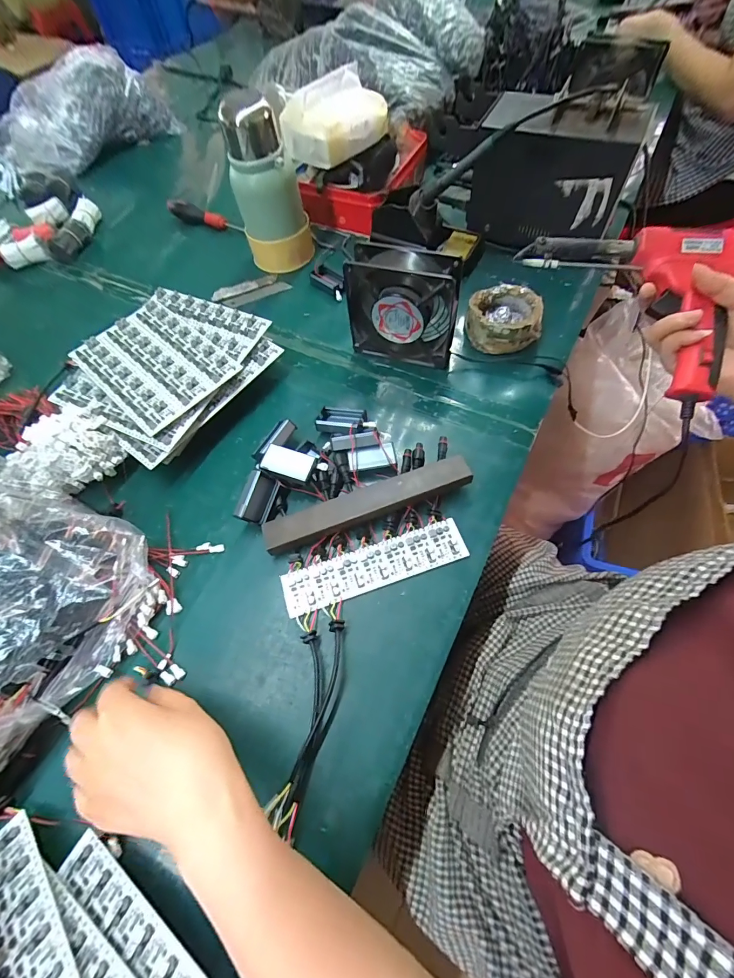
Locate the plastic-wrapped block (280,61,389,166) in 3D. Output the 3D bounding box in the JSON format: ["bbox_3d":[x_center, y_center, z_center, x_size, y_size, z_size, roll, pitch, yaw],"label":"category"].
[{"bbox_3d":[-0.047,-0.544,0.571,0.081,0.066,0.142,39,71,20],"label":"plastic-wrapped block"}]

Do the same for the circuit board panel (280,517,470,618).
[{"bbox_3d":[0.007,0.072,0.371,0.173,0.005,0.043,-18,63,-6],"label":"circuit board panel"}]

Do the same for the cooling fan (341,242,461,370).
[{"bbox_3d":[0.042,-0.210,0.452,0.121,0.124,0.045,14,64,10],"label":"cooling fan"}]

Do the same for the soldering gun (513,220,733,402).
[{"bbox_3d":[0.259,-0.190,0.353,0.130,0.033,0.199,-43,80,4],"label":"soldering gun"}]

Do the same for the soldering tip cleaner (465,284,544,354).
[{"bbox_3d":[0.169,-0.212,0.488,0.089,0.042,0.080,7,63,7],"label":"soldering tip cleaner"}]

